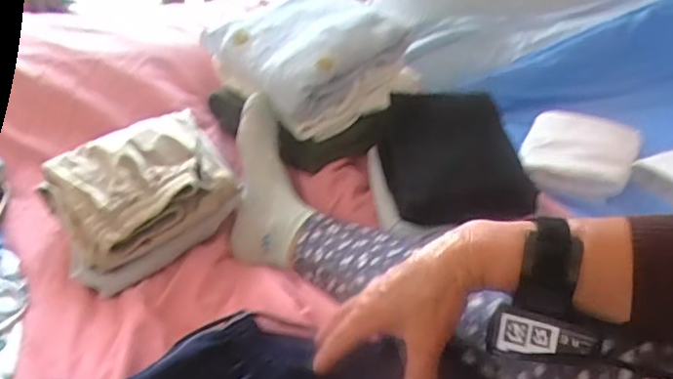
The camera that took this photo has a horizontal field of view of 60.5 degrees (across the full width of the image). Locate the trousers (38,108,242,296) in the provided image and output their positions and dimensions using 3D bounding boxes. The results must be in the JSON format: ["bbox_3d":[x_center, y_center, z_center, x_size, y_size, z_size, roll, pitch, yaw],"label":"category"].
[{"bbox_3d":[-0.251,-0.008,0.726,0.211,0.081,0.215,-24,39,-22],"label":"trousers"}]

